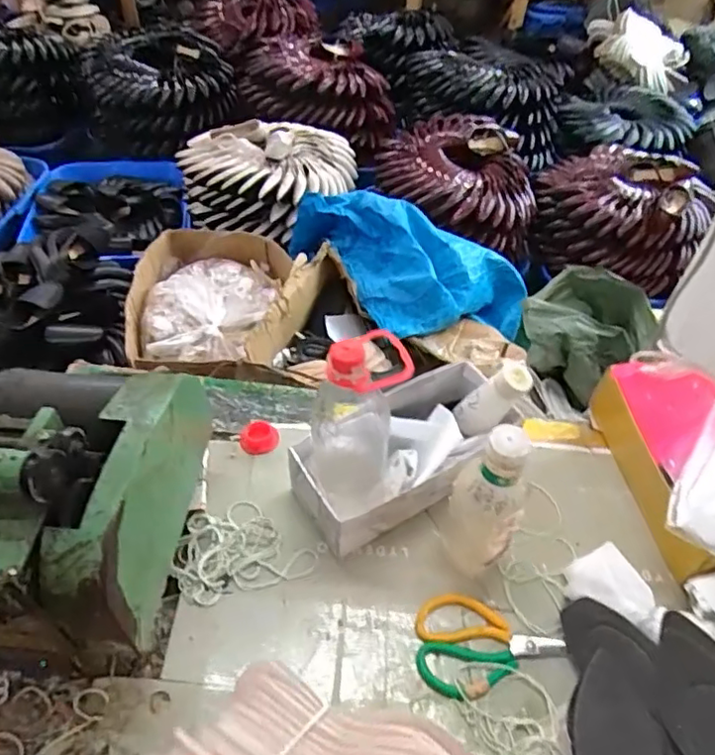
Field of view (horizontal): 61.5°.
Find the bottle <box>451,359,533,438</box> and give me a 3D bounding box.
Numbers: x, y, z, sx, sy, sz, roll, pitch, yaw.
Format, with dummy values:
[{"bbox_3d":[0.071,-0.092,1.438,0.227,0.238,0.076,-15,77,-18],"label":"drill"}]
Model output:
[{"bbox_3d":[0.165,0.029,0.741,0.040,0.120,0.044,18,45,-23],"label":"bottle"}]

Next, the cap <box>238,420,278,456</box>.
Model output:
[{"bbox_3d":[-0.135,0.082,0.824,0.051,0.014,0.048,2,49,-2],"label":"cap"}]

